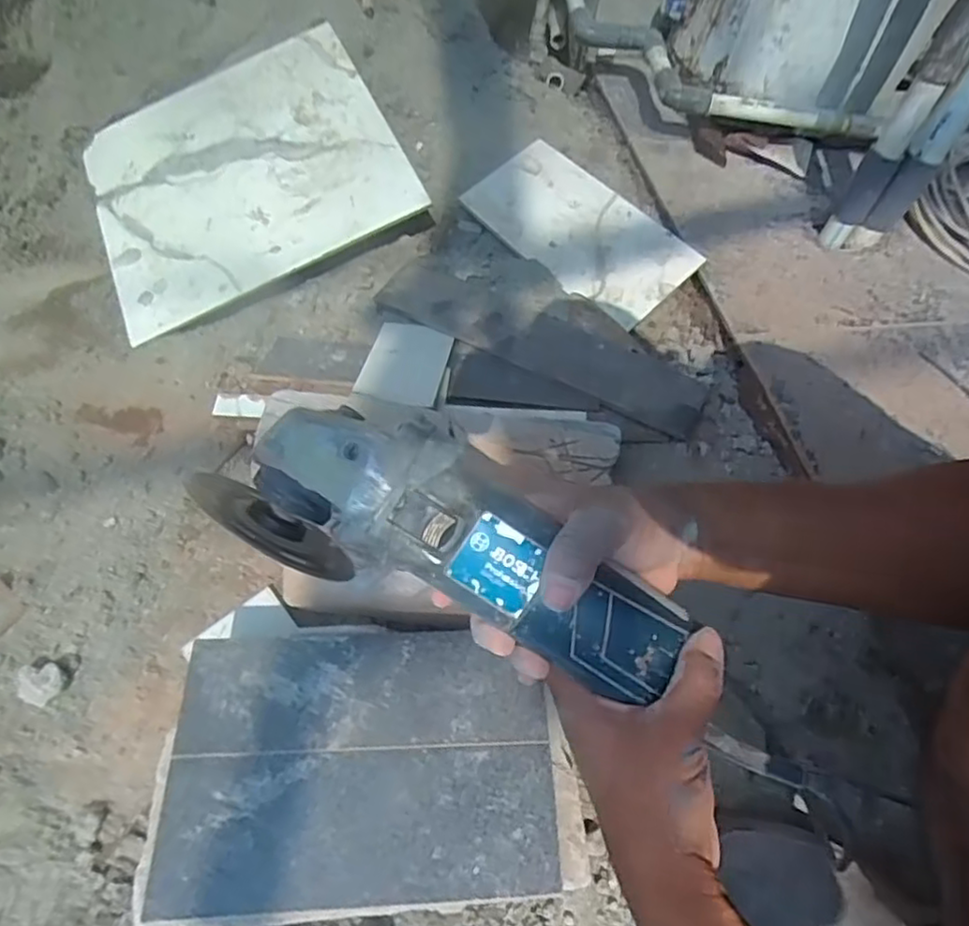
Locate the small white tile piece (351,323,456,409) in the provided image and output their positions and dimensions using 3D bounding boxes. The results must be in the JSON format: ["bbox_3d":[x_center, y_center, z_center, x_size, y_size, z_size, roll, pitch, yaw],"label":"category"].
[{"bbox_3d":[-0.088,-0.113,0.746,0.088,0.012,0.145,10,42,2],"label":"small white tile piece"}]

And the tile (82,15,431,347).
[{"bbox_3d":[-0.334,-0.400,0.914,0.402,0.011,0.438,-26,63,-2],"label":"tile"}]

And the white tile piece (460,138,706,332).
[{"bbox_3d":[0.122,-0.300,0.849,0.161,0.015,0.294,-34,66,-19],"label":"white tile piece"}]

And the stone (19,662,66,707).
[{"bbox_3d":[-0.382,0.192,0.578,0.037,0.018,0.031,-4,60,-4],"label":"stone"}]

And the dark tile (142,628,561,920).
[{"bbox_3d":[-0.088,0.209,0.478,0.263,0.009,0.177,2,55,-8],"label":"dark tile"}]

